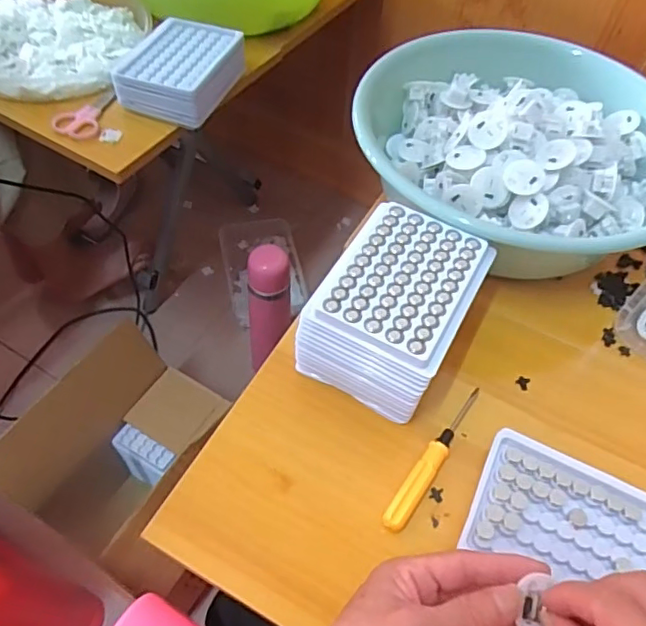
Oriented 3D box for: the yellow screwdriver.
[{"bbox_3d":[0.081,0.103,0.407,0.016,0.010,0.126,33,59,18],"label":"yellow screwdriver"}]

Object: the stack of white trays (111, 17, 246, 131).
[{"bbox_3d":[-0.158,-0.267,0.626,0.102,0.045,0.130,20,56,10],"label":"stack of white trays"}]

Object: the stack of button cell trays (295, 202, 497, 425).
[{"bbox_3d":[0.053,0.003,0.432,0.097,0.091,0.133,27,57,14],"label":"stack of button cell trays"}]

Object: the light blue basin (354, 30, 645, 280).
[{"bbox_3d":[0.175,-0.142,0.535,0.292,0.115,0.233,-2,55,-5],"label":"light blue basin"}]

